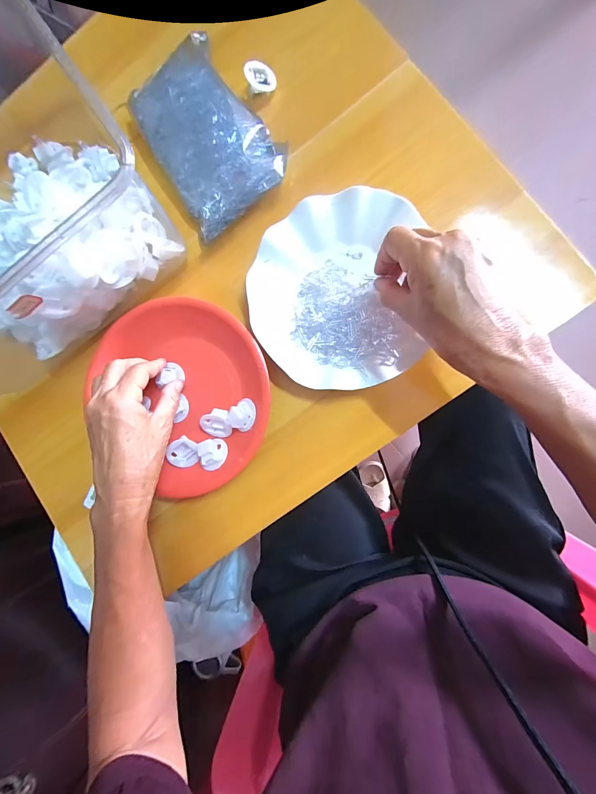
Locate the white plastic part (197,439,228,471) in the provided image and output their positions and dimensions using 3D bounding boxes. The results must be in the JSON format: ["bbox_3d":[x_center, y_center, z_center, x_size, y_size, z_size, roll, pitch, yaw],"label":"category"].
[{"bbox_3d":[-0.085,0.058,0.336,0.030,0.015,0.030,-7,87,8],"label":"white plastic part"}]

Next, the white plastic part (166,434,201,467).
[{"bbox_3d":[-0.115,0.057,0.339,0.029,0.015,0.031,0,88,8],"label":"white plastic part"}]

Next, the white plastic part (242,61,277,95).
[{"bbox_3d":[-0.039,-0.331,0.344,0.032,0.012,0.030,-12,103,-12],"label":"white plastic part"}]

